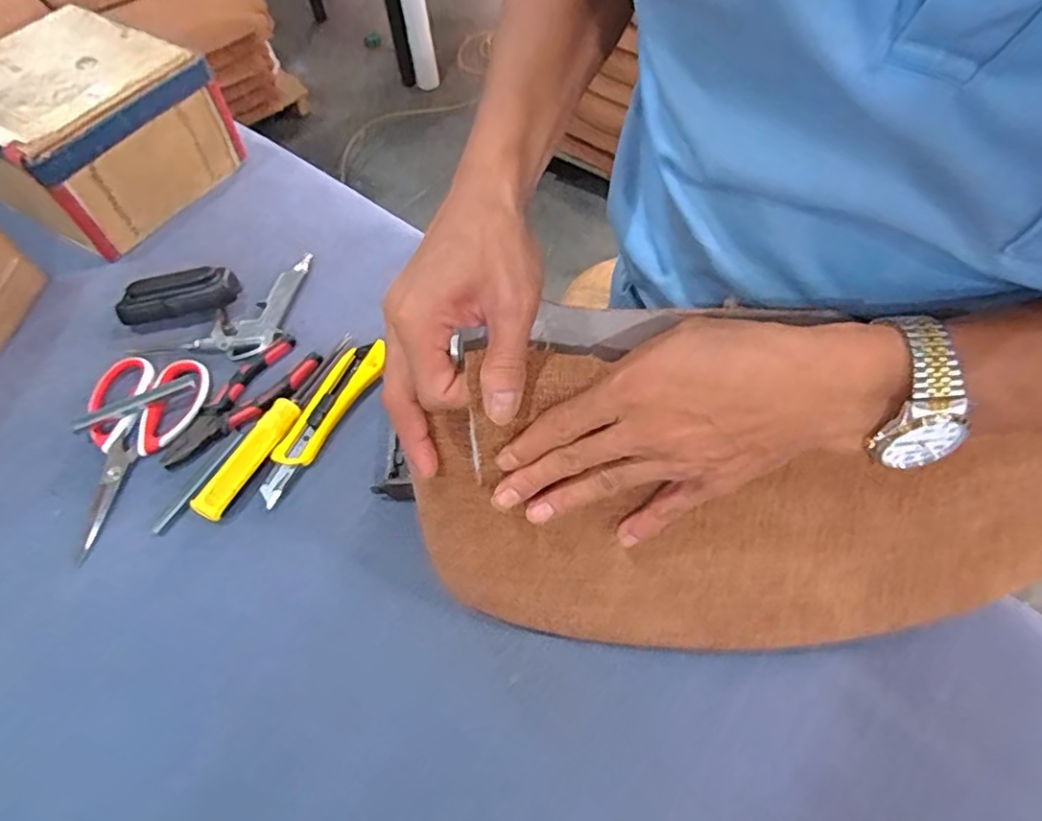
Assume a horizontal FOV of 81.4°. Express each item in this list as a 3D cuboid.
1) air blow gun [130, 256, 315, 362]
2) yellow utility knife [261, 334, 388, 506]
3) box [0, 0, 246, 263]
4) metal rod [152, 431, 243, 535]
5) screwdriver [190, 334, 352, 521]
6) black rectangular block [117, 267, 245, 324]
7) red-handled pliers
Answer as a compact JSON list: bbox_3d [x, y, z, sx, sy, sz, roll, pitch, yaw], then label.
[{"bbox_3d":[-0.273,-0.088,0.592,0.185,0.016,0.086,-36,63,-18],"label":"air blow gun"},{"bbox_3d":[-0.175,0.006,0.525,0.036,0.018,0.158,25,63,17],"label":"yellow utility knife"},{"bbox_3d":[-0.471,-0.307,0.667,0.208,0.135,0.212,26,63,17],"label":"box"},{"bbox_3d":[-0.269,0.059,0.507,0.010,0.005,0.101,24,62,16],"label":"metal rod"},{"bbox_3d":[-0.209,0.005,0.527,0.024,0.024,0.200,21,62,15],"label":"screwdriver"},{"bbox_3d":[-0.334,-0.111,0.592,0.106,0.031,0.036,-14,59,-6],"label":"black rectangular block"},{"bbox_3d":[-0.247,-0.006,0.542,0.061,0.008,0.153,25,63,17],"label":"red-handled pliers"}]

